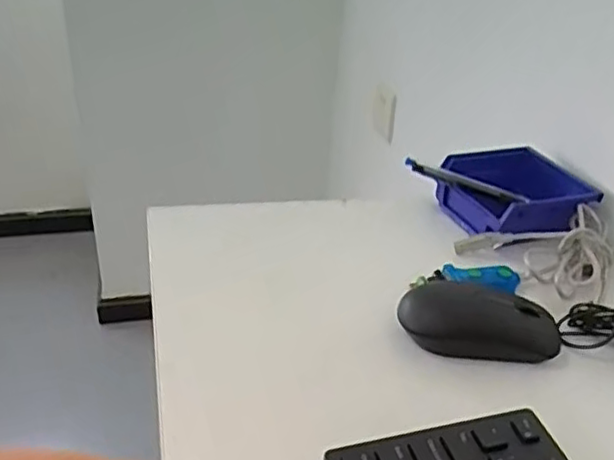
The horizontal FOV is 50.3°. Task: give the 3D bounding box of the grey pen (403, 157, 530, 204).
[{"bbox_3d":[0.147,-0.044,0.604,0.117,0.011,0.012,17,31,-3],"label":"grey pen"}]

